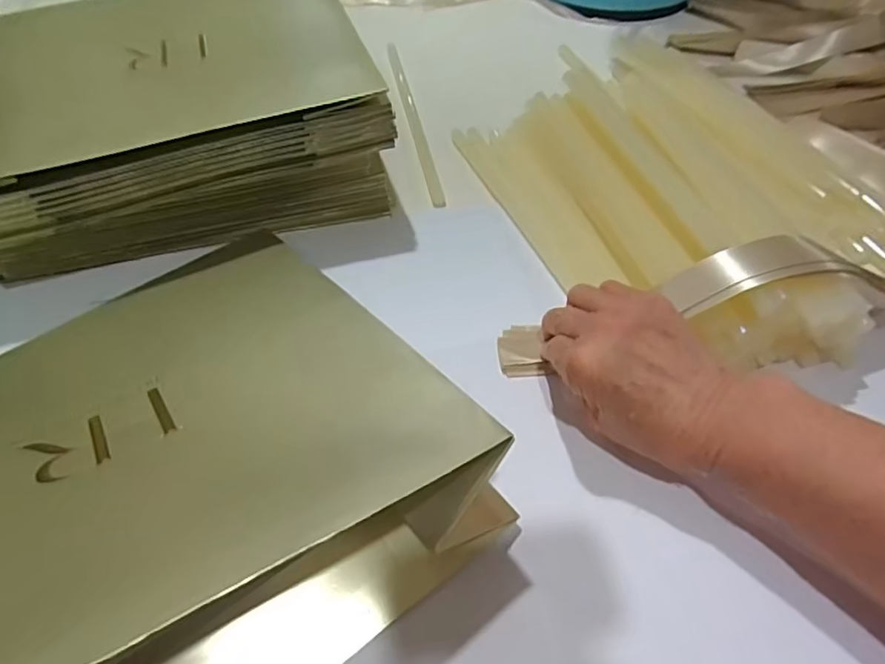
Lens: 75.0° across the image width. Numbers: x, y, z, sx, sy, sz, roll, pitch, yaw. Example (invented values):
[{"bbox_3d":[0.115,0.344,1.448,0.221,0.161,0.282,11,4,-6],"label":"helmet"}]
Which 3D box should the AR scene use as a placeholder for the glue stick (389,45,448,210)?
[{"bbox_3d":[-0.031,-0.222,0.586,0.012,0.007,0.308,-9,49,-7],"label":"glue stick"}]

